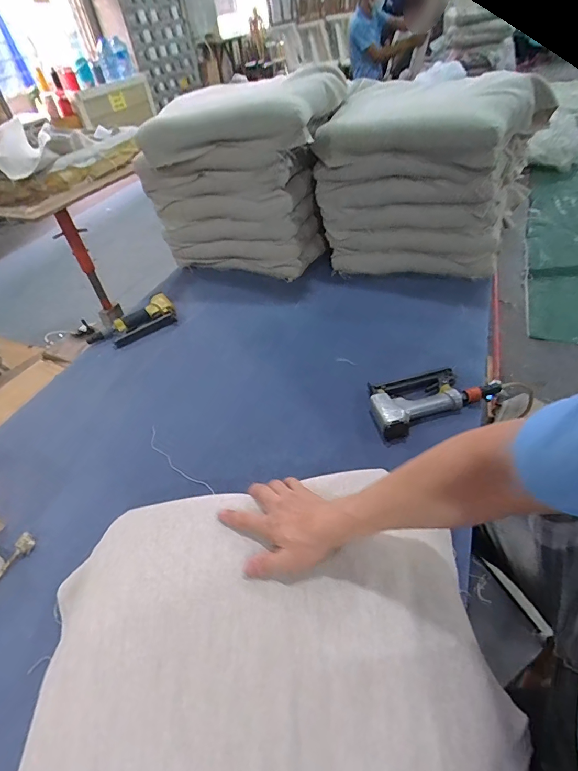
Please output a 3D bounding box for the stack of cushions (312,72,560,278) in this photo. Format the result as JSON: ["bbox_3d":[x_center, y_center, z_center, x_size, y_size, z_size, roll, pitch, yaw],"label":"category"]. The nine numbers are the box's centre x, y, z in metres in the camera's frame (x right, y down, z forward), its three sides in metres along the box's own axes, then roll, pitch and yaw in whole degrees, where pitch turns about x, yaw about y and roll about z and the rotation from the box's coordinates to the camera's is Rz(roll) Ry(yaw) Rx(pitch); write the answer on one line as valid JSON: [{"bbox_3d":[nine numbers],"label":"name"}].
[{"bbox_3d":[0.405,-0.606,1.175,0.507,0.417,0.484,21,51,28],"label":"stack of cushions"}]

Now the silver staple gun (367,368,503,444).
[{"bbox_3d":[0.289,0.025,0.819,0.263,0.042,0.132,-15,44,-6],"label":"silver staple gun"}]

